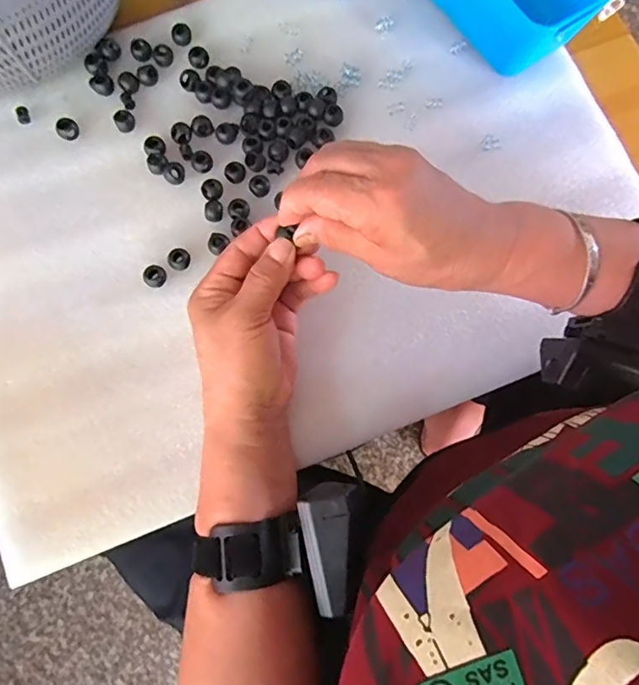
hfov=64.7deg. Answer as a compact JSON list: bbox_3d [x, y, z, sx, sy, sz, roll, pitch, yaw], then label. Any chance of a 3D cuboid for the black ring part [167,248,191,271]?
[{"bbox_3d":[-0.100,-0.059,0.359,0.014,0.006,0.015,0,78,-1],"label":"black ring part"}]

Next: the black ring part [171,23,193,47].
[{"bbox_3d":[-0.109,-0.243,0.398,0.015,0.007,0.016,0,77,-2],"label":"black ring part"}]

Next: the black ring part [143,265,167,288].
[{"bbox_3d":[-0.116,-0.047,0.357,0.015,0.007,0.015,0,78,-1],"label":"black ring part"}]

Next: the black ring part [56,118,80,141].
[{"bbox_3d":[-0.189,-0.160,0.379,0.015,0.011,0.013,-42,81,-10],"label":"black ring part"}]

